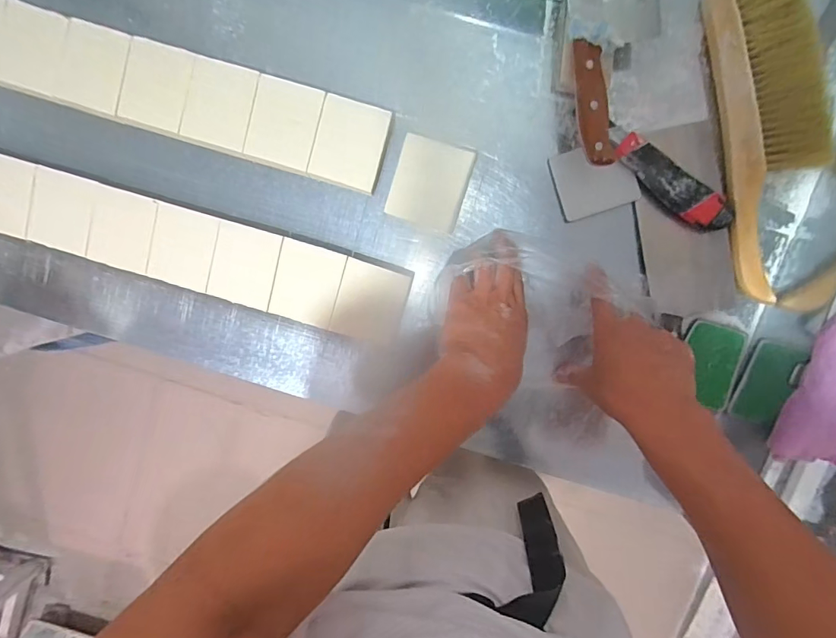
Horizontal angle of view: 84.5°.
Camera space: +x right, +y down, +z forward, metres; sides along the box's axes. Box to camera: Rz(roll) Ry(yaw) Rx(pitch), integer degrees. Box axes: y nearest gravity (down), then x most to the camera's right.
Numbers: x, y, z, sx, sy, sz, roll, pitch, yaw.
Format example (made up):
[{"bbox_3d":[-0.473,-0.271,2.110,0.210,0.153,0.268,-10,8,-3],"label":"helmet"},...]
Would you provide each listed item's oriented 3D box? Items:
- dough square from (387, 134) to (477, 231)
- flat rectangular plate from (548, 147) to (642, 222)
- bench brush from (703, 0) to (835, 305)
[{"bbox_3d":[0.014,-0.152,0.517,0.079,0.018,0.090,17,97,3],"label":"dough square"},{"bbox_3d":[0.196,-0.155,0.512,0.084,0.005,0.074,-16,94,4],"label":"flat rectangular plate"},{"bbox_3d":[0.366,-0.191,0.476,0.089,0.033,0.328,-10,95,6],"label":"bench brush"}]

